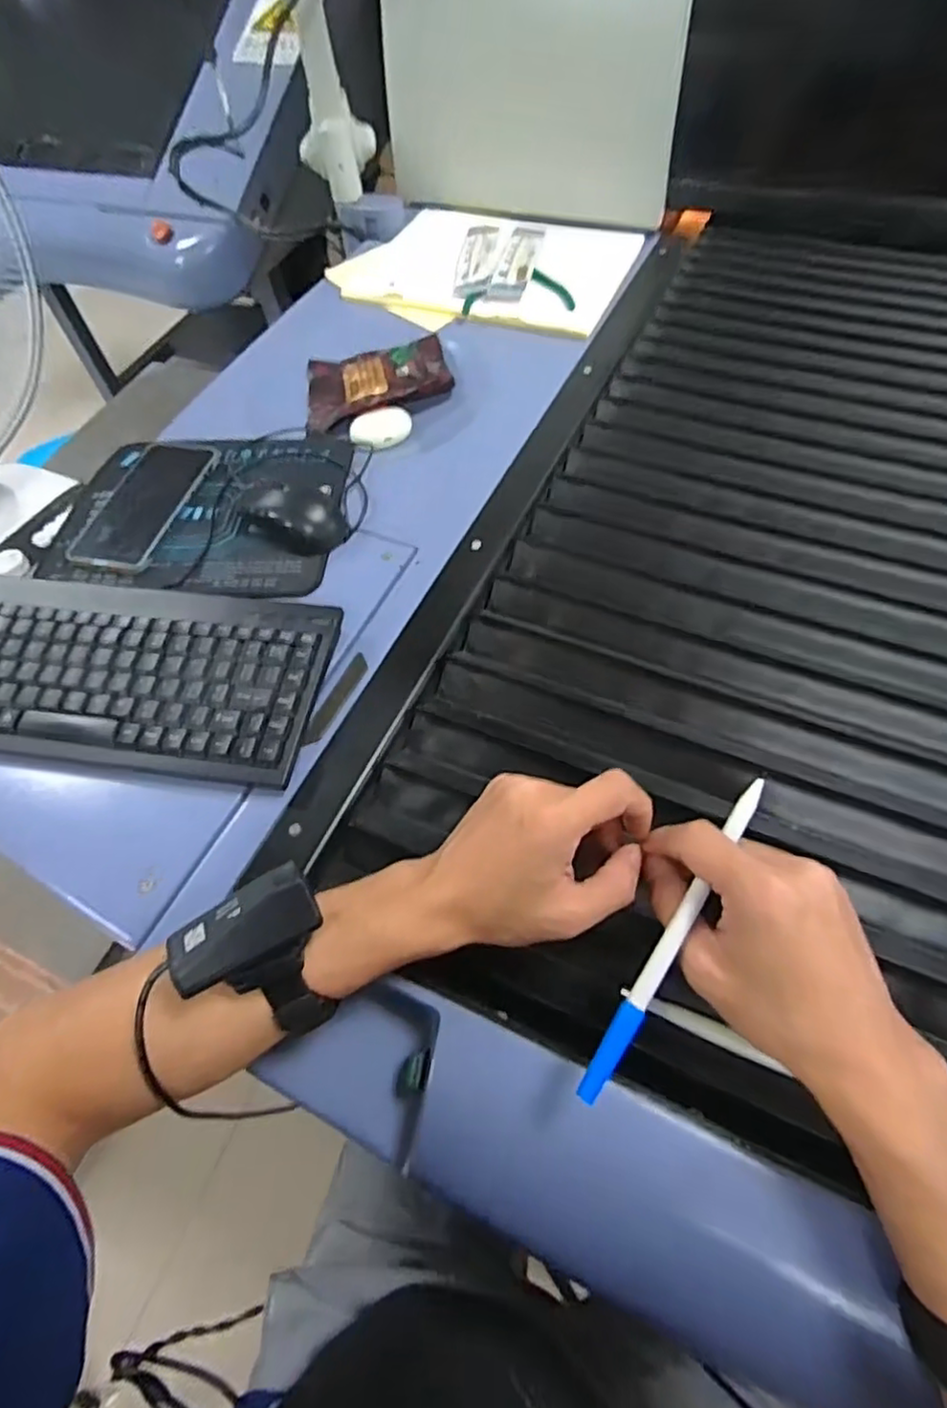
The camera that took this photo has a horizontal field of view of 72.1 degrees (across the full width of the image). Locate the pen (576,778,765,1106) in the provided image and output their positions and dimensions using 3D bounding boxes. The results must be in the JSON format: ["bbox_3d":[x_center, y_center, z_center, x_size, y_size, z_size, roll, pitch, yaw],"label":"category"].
[{"bbox_3d":[0.096,0.108,0.307,0.011,0.008,0.168,31,80,14],"label":"pen"}]

